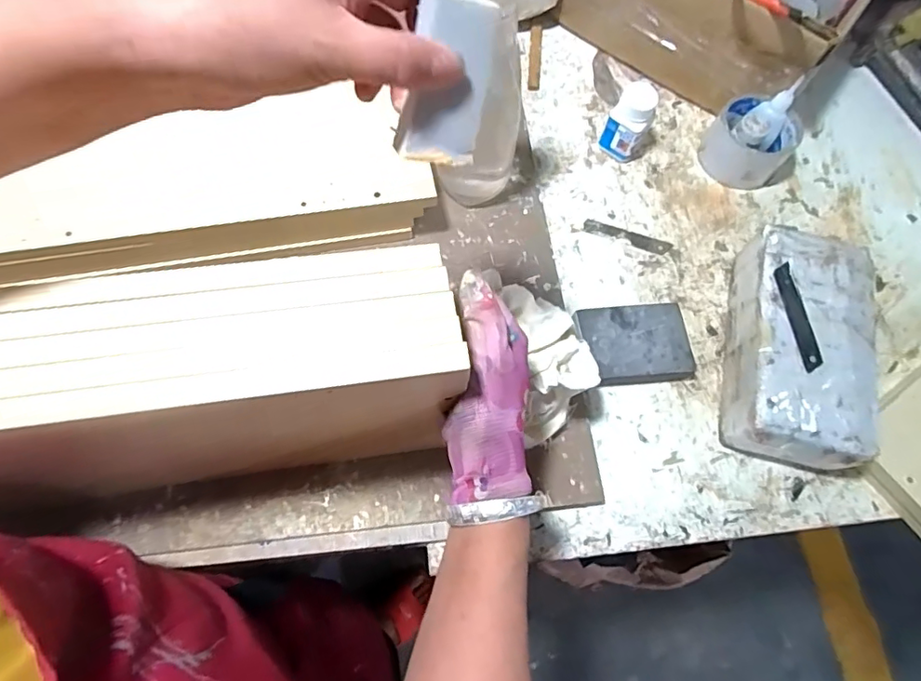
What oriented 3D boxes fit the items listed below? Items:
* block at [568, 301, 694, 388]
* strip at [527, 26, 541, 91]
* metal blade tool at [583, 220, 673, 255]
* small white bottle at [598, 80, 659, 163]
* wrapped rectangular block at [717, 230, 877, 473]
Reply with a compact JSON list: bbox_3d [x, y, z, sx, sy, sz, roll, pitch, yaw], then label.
[{"bbox_3d":[0.159,0.004,0.498,0.099,0.024,0.072,-7,70,-5],"label":"block"},{"bbox_3d":[0.089,-0.338,0.640,0.013,0.015,0.098,5,69,-1],"label":"strip"},{"bbox_3d":[0.175,-0.109,0.560,0.090,0.004,0.017,21,70,5],"label":"metal blade tool"},{"bbox_3d":[0.177,-0.229,0.566,0.039,0.080,0.032,34,71,10],"label":"small white bottle"},{"bbox_3d":[0.298,0.004,0.483,0.107,0.067,0.206,16,69,3],"label":"wrapped rectangular block"}]

